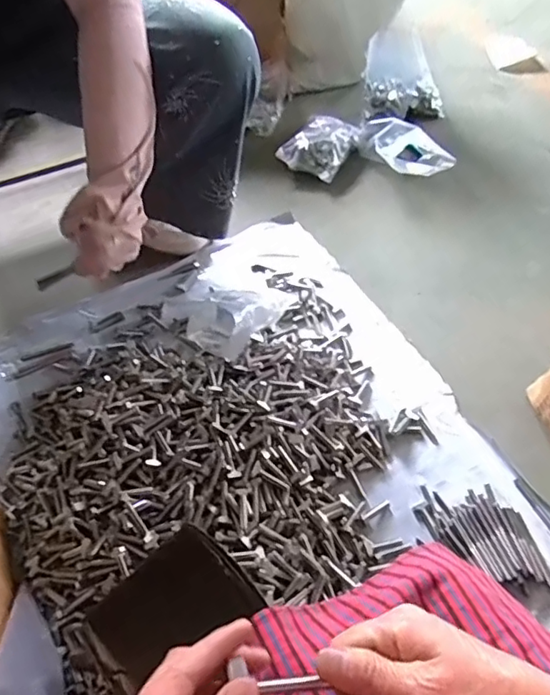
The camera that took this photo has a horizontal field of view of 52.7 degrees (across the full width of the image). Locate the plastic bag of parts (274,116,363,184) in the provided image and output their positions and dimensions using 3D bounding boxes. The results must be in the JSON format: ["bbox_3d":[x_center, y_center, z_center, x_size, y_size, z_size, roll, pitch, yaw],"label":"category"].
[{"bbox_3d":[0.101,-0.446,1.250,0.134,0.074,0.164,20,53,22],"label":"plastic bag of parts"}]

